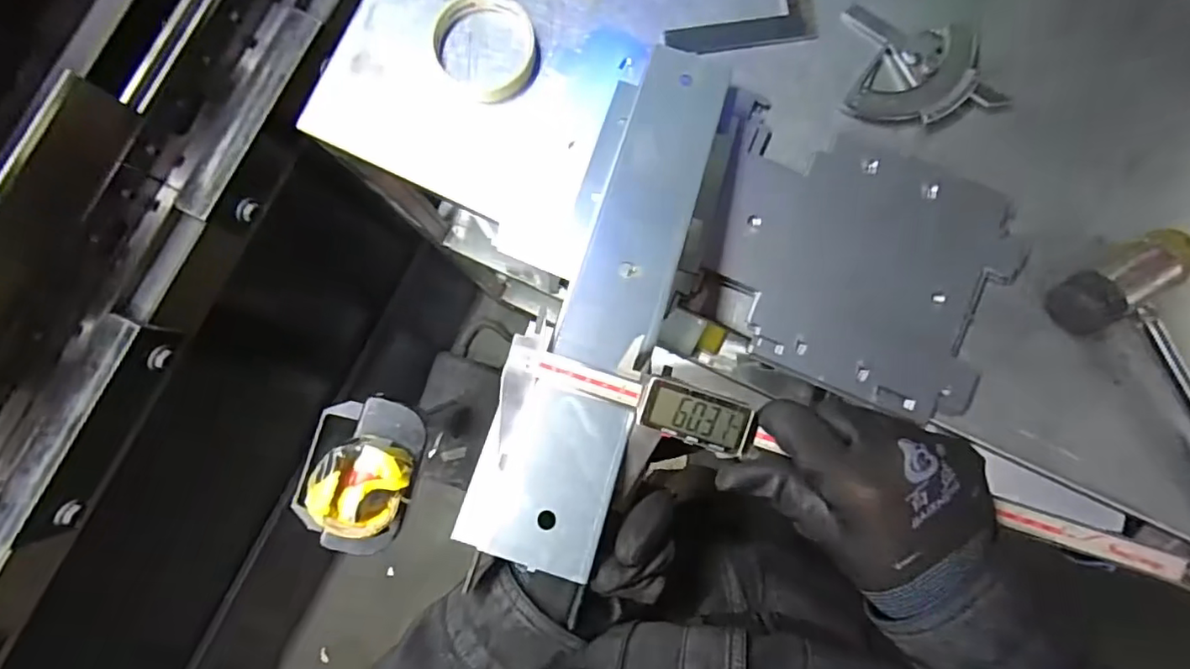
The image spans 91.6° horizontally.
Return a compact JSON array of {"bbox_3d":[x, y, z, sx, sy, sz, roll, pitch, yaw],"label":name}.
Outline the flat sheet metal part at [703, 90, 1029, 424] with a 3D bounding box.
[{"bbox_3d":[0.199,-0.057,0.449,0.238,0.016,0.188,23,86,2],"label":"flat sheet metal part"}]

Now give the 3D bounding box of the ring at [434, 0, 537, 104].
[{"bbox_3d":[-0.088,-0.234,0.466,0.078,0.014,0.084,0,86,0],"label":"ring"}]

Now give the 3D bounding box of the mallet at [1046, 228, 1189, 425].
[{"bbox_3d":[0.466,0.061,0.428,0.102,0.042,0.289,-35,86,-2],"label":"mallet"}]

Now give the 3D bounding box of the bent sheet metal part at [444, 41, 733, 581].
[{"bbox_3d":[0.011,-0.040,0.354,0.074,0.019,0.344,18,72,2],"label":"bent sheet metal part"}]

